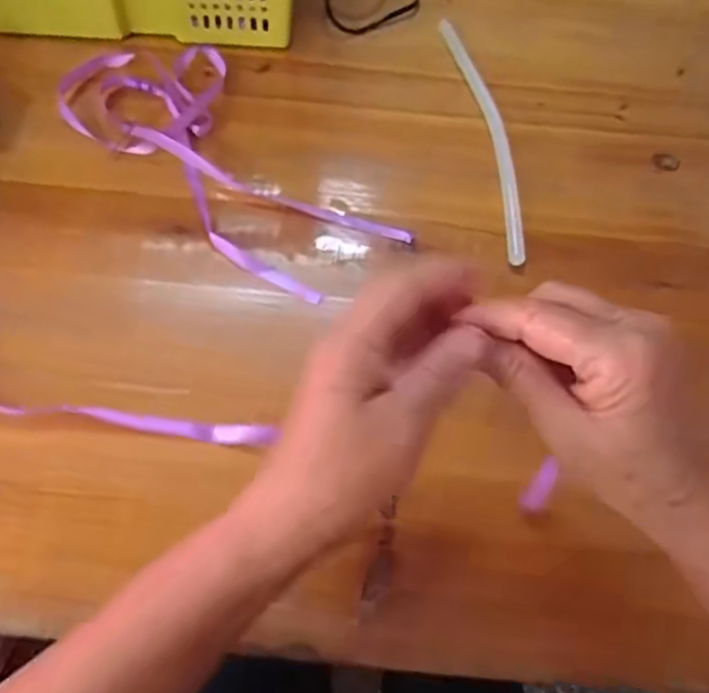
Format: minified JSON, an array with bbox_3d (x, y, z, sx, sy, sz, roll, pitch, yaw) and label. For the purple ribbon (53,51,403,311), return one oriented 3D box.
[{"bbox_3d":[-0.100,-0.152,0.506,0.307,0.014,0.137,39,62,20],"label":"purple ribbon"}]

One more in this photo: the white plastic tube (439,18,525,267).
[{"bbox_3d":[0.112,-0.184,0.540,0.028,0.011,0.288,-3,57,-6],"label":"white plastic tube"}]

